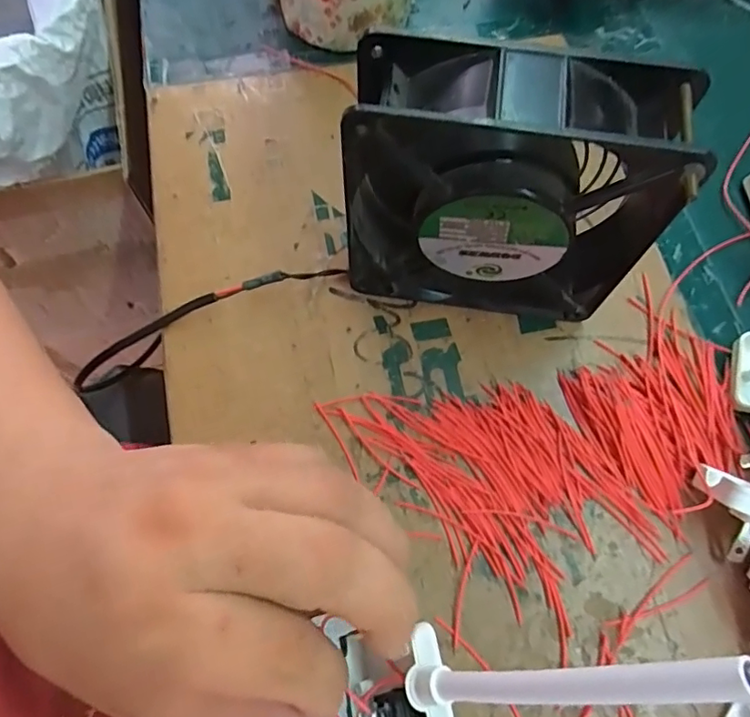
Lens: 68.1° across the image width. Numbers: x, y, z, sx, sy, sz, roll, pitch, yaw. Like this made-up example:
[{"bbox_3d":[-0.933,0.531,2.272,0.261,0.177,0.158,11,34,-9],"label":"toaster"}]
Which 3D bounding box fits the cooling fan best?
[{"bbox_3d":[0.050,-0.064,0.233,0.119,0.123,0.041,6,69,2],"label":"cooling fan"}]

